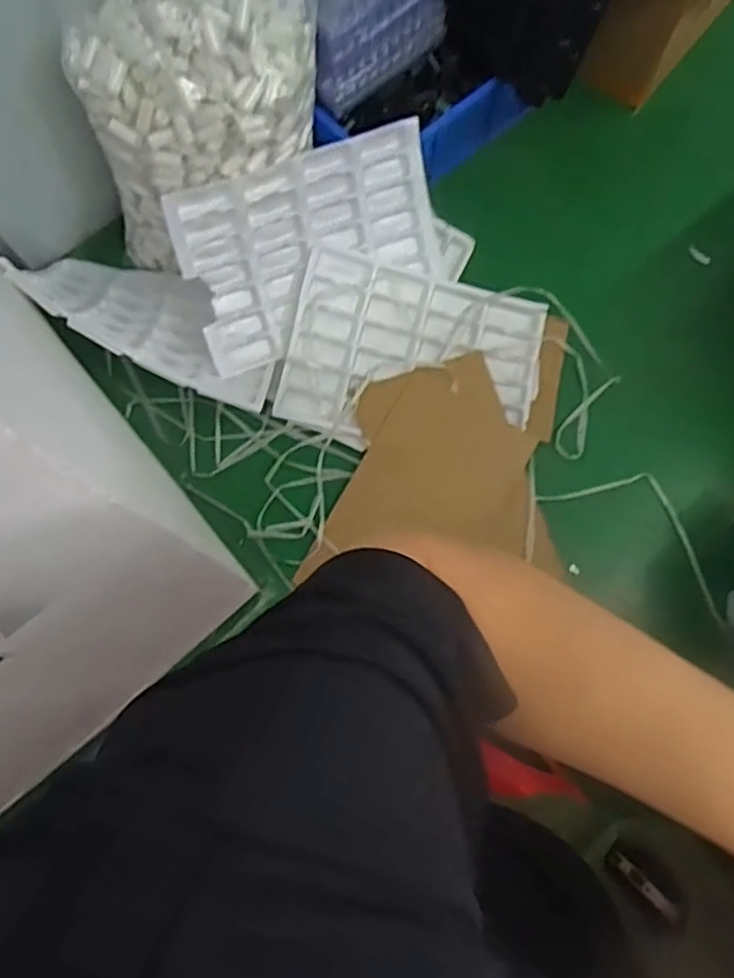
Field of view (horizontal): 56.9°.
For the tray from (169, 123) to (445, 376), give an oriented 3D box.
[{"bbox_3d":[-0.087,-0.414,1.180,0.453,0.293,0.038,-24,35,-14],"label":"tray"}]

